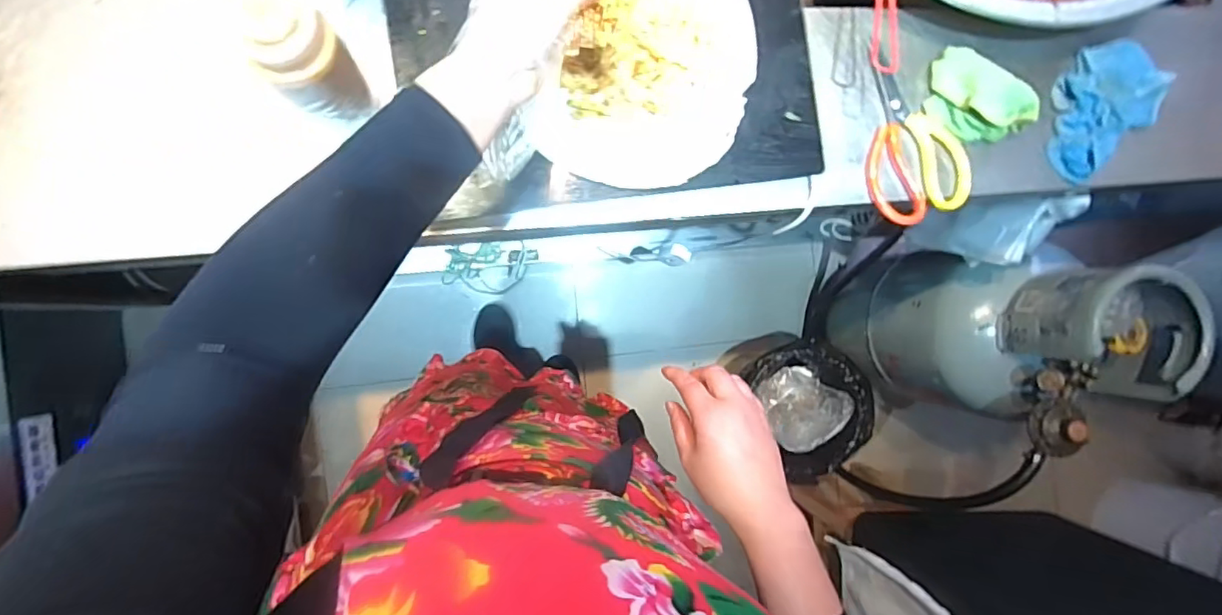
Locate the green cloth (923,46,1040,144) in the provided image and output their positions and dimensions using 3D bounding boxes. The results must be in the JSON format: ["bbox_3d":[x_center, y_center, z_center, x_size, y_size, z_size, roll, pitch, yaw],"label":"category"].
[{"bbox_3d":[0.374,-0.213,0.578,0.076,0.039,0.110,-44,94,-4],"label":"green cloth"}]

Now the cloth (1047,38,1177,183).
[{"bbox_3d":[0.519,-0.212,0.602,0.137,0.027,0.104,-39,93,-4],"label":"cloth"}]

